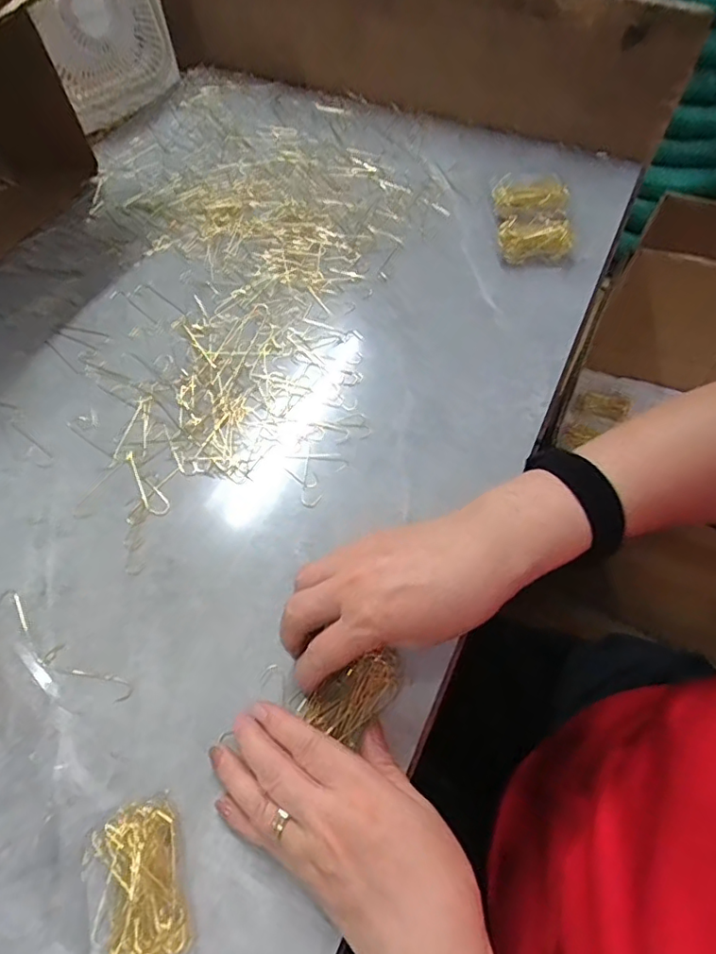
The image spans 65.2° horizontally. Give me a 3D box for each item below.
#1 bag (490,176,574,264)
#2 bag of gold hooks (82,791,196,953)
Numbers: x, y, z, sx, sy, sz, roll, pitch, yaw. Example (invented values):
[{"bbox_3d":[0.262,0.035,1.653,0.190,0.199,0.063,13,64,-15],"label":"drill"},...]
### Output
[{"bbox_3d":[0.173,-0.257,0.561,0.071,0.032,0.107,2,59,3],"label":"bag"},{"bbox_3d":[-0.118,0.213,0.292,0.052,0.015,0.073,-16,60,-8],"label":"bag of gold hooks"}]

